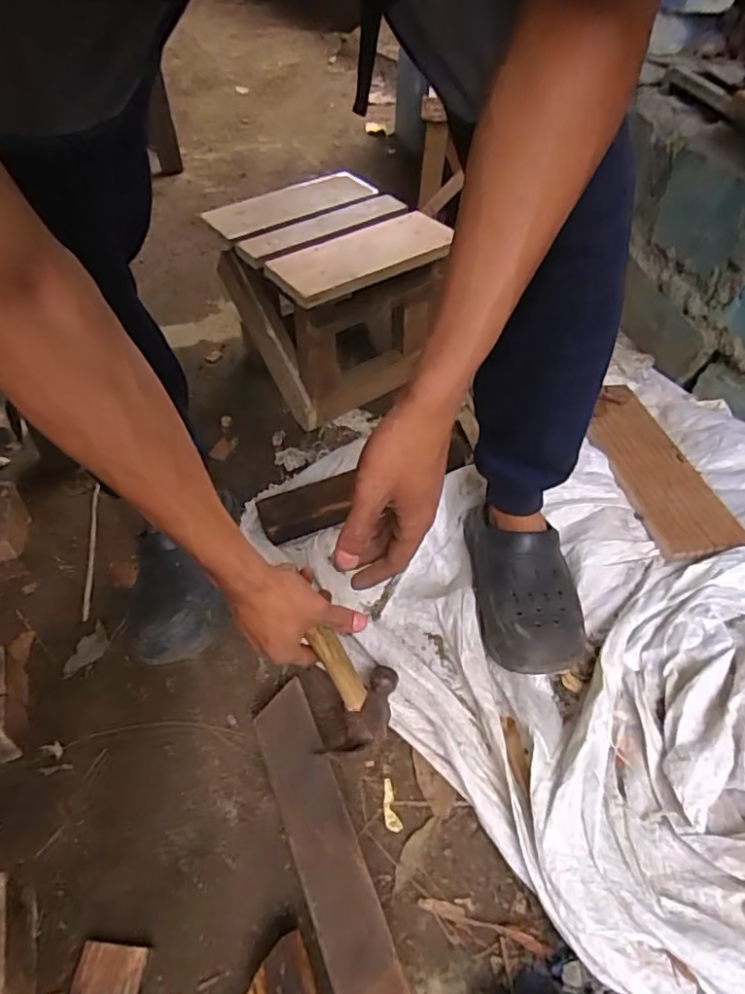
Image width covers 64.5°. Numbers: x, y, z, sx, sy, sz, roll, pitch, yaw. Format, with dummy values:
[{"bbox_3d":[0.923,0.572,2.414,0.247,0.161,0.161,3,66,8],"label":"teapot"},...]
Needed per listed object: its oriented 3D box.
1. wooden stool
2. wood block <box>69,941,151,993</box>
[{"bbox_3d":[-0.067,-0.326,0.985,0.277,0.269,0.304,-29,56,-25],"label":"wooden stool"},{"bbox_3d":[-0.225,0.411,0.504,0.057,0.020,0.047,4,48,1],"label":"wood block"}]

